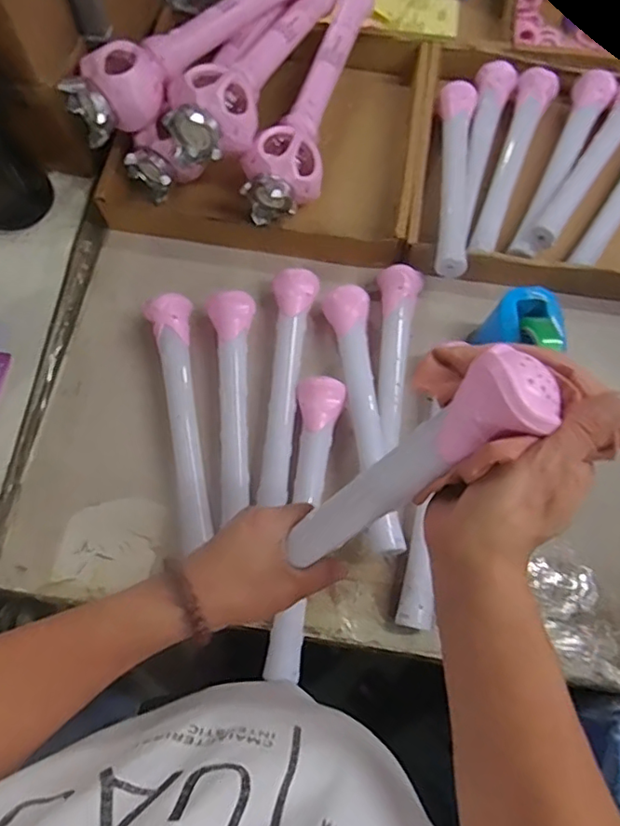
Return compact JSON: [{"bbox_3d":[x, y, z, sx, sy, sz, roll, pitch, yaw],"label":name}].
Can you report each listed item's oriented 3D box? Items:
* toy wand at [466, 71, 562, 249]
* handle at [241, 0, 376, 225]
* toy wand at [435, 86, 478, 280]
[{"bbox_3d":[0.262,-0.321,0.744,0.047,0.040,0.325,20,71,7],"label":"toy wand"},{"bbox_3d":[0.005,-0.411,0.751,0.092,0.081,0.365,15,71,6],"label":"handle"},{"bbox_3d":[0.186,-0.318,0.715,0.060,0.057,0.327,8,70,3],"label":"toy wand"}]

